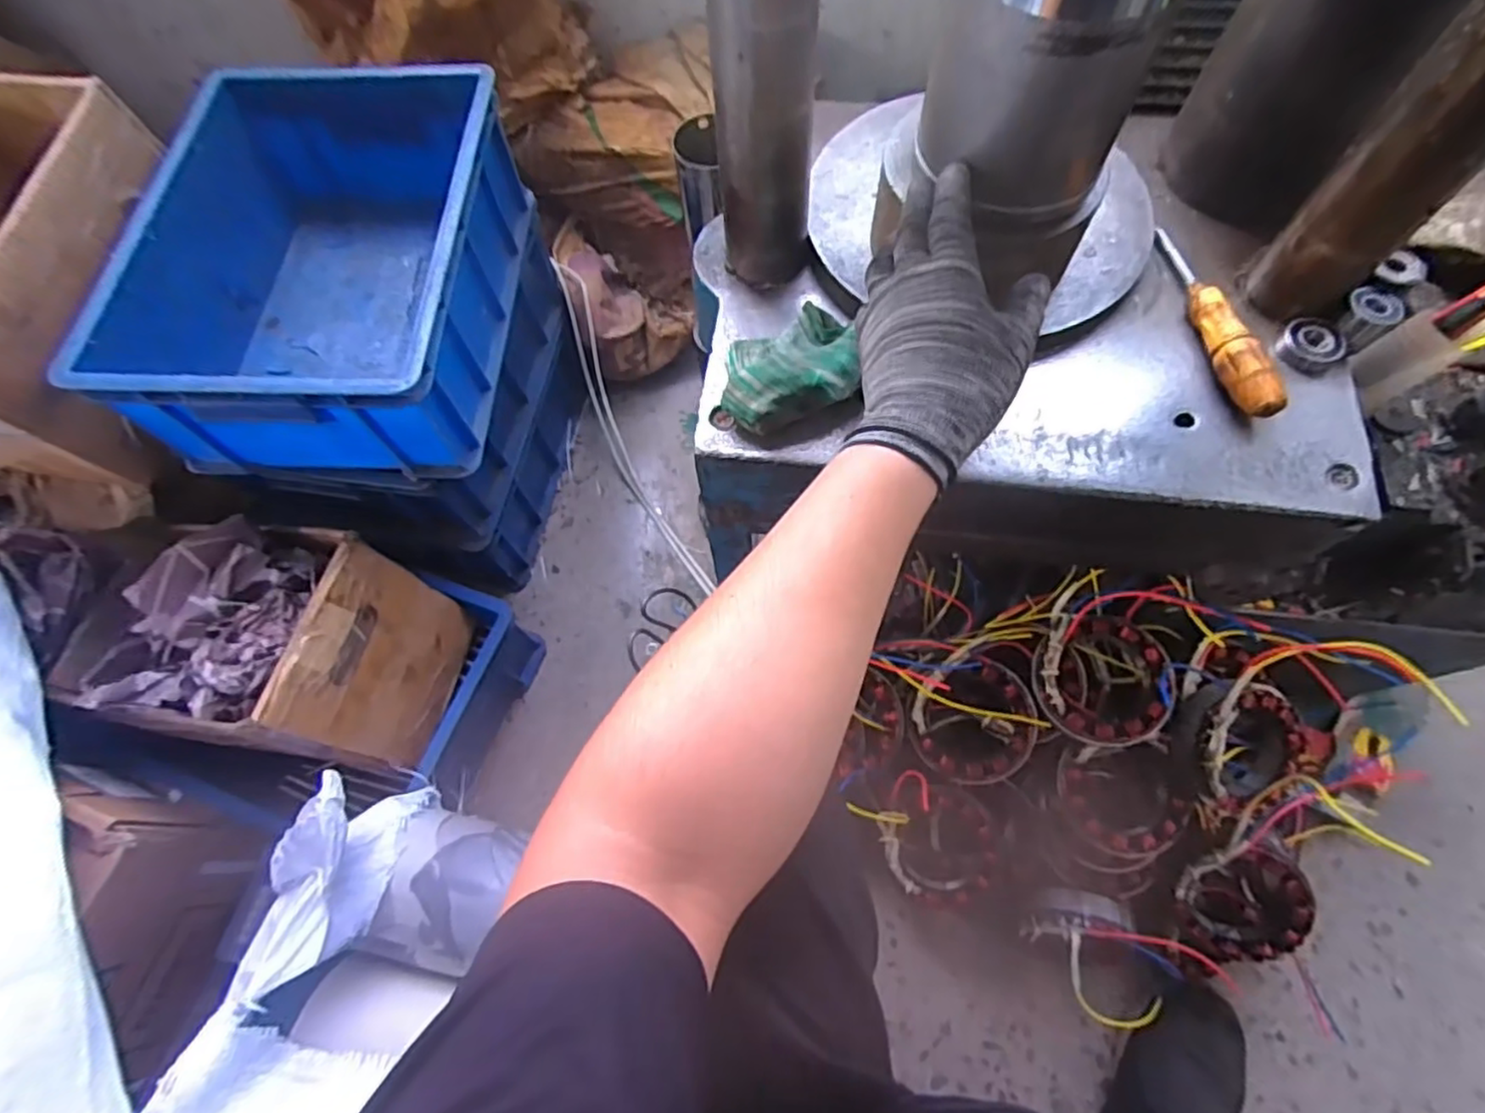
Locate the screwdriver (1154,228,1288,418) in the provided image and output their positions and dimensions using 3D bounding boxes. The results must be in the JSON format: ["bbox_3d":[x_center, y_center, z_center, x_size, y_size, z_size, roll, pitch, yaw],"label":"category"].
[{"bbox_3d":[0.339,-0.173,0.483,0.021,0.028,0.171,-5,67,1],"label":"screwdriver"}]

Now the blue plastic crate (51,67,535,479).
[{"bbox_3d":[-0.398,-0.281,0.678,0.294,0.154,0.397,1,67,3],"label":"blue plastic crate"}]

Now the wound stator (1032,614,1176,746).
[{"bbox_3d":[0.329,0.116,0.625,0.114,0.051,0.111,-1,67,2],"label":"wound stator"}]

